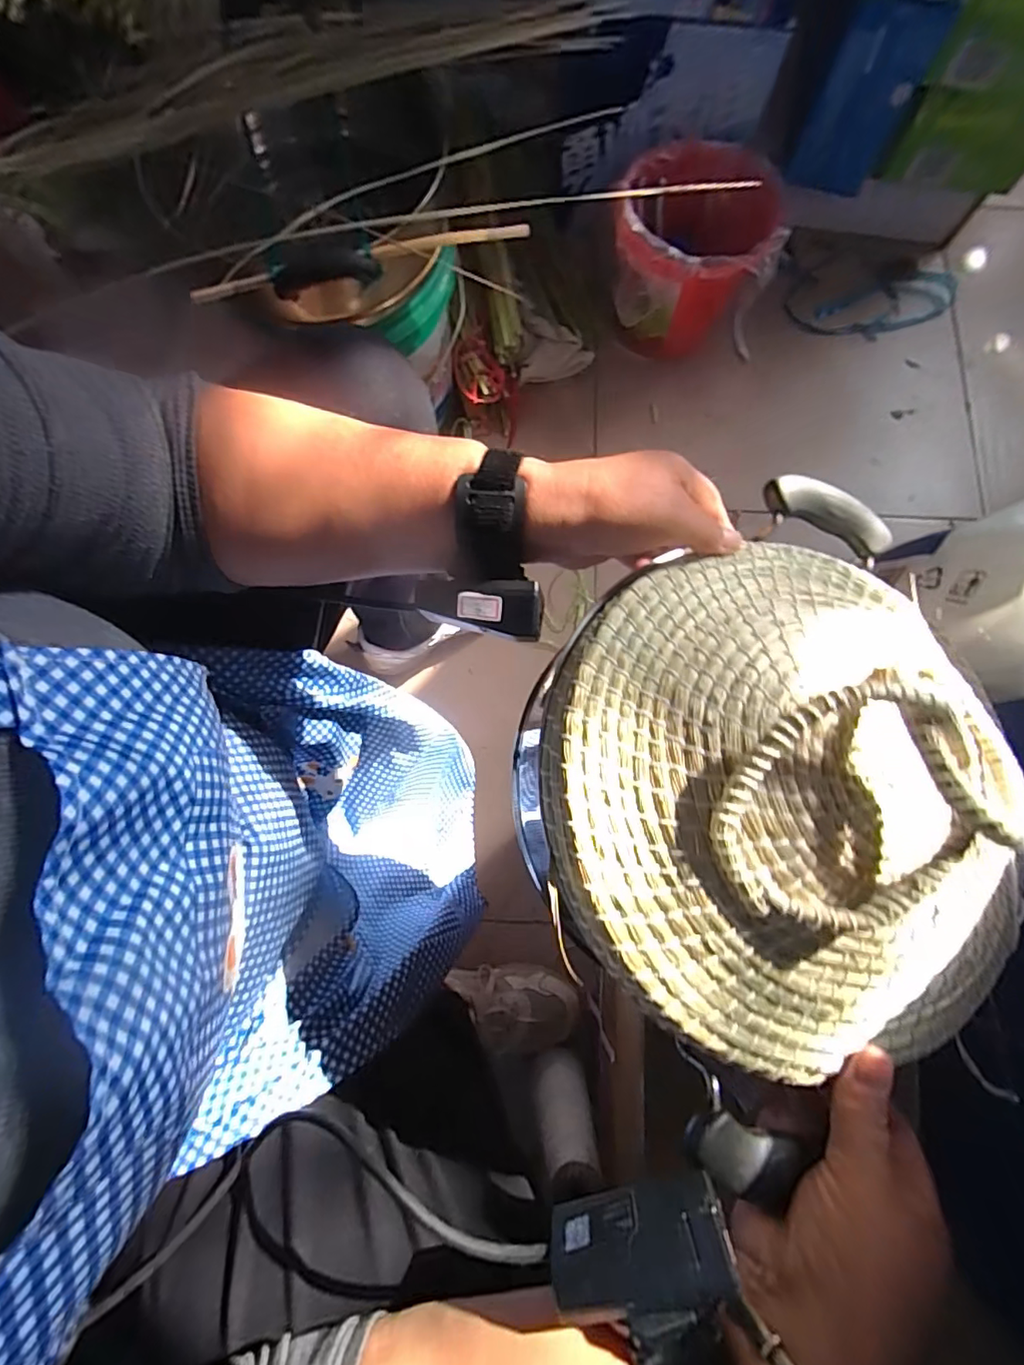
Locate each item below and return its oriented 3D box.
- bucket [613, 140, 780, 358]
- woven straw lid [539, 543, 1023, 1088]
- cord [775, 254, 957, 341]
[{"bbox_3d":[0.252,-0.616,0.808,0.211,0.197,0.221,17,80,3],"label":"bucket"},{"bbox_3d":[0.138,0.047,0.262,0.236,0.088,0.248,0,79,0],"label":"woven straw lid"},{"bbox_3d":[0.596,-0.649,0.913,0.286,0.014,0.160,5,79,1],"label":"cord"}]

